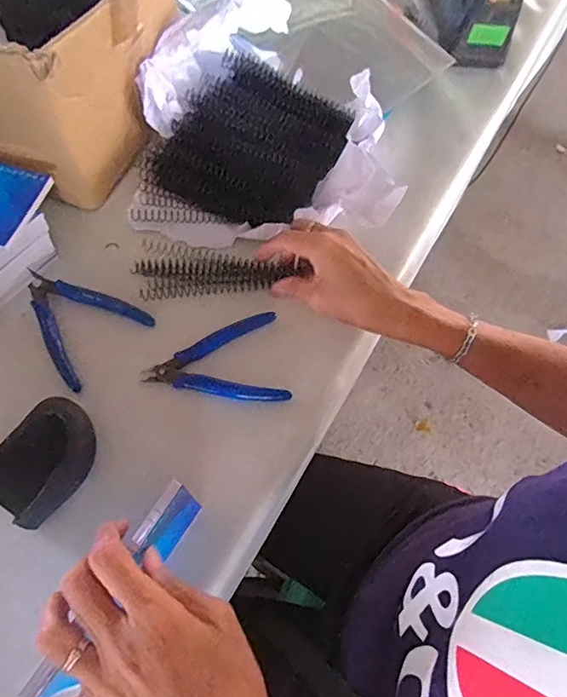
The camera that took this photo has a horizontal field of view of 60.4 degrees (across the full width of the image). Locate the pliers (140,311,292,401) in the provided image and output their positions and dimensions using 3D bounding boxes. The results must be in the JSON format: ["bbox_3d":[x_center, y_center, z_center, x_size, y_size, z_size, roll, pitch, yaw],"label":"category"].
[{"bbox_3d":[-0.055,0.005,0.429,0.119,0.008,0.081,3,64,-1],"label":"pliers"}]

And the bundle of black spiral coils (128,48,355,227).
[{"bbox_3d":[-0.037,-0.202,0.506,0.173,0.046,0.222,25,65,10],"label":"bundle of black spiral coils"}]

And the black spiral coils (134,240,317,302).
[{"bbox_3d":[-0.059,-0.072,0.446,0.154,0.027,0.047,0,64,-3],"label":"black spiral coils"}]

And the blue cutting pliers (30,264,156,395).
[{"bbox_3d":[-0.182,-0.032,0.434,0.088,0.013,0.114,-39,72,-19],"label":"blue cutting pliers"}]

